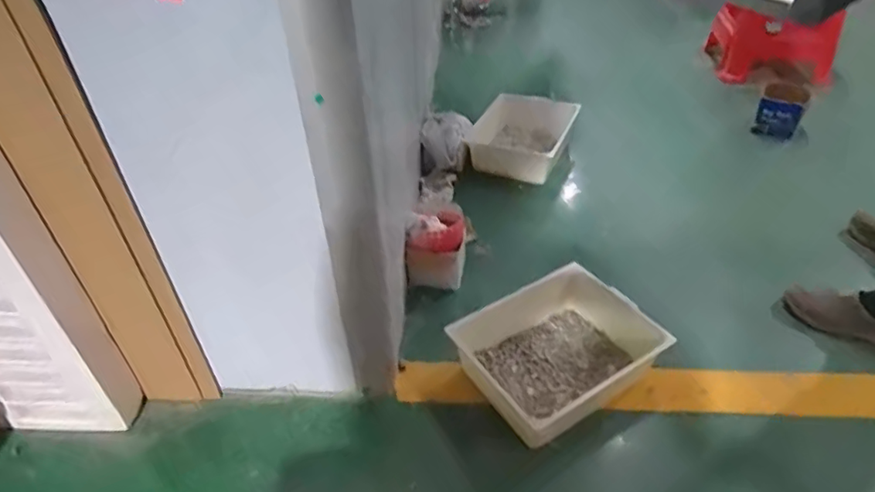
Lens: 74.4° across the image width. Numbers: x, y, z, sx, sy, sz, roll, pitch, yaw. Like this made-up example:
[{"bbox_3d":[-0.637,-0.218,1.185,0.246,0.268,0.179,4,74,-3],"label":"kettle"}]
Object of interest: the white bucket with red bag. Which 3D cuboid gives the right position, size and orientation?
[{"bbox_3d":[-0.004,0.003,1.407,0.139,0.168,0.129,-2,39,2],"label":"white bucket with red bag"}]

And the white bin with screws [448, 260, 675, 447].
[{"bbox_3d":[0.238,0.212,1.186,0.347,0.122,0.290,-23,43,-22],"label":"white bin with screws"}]

